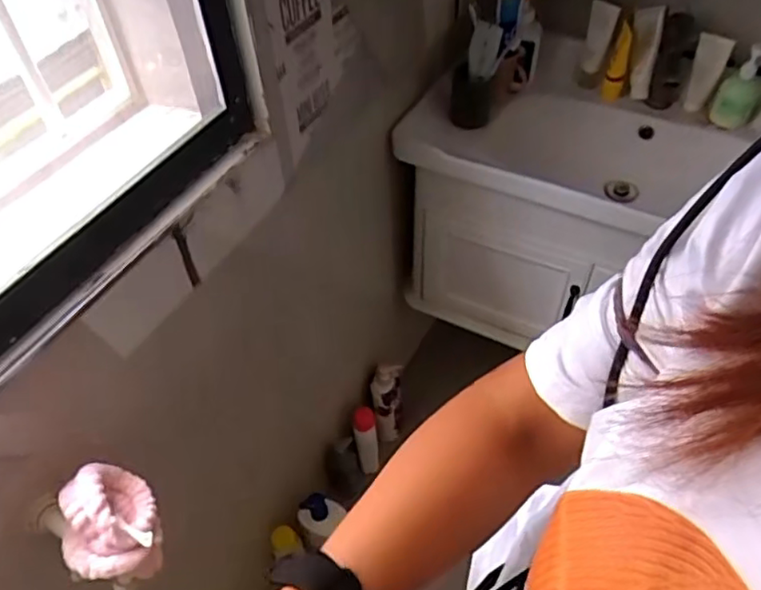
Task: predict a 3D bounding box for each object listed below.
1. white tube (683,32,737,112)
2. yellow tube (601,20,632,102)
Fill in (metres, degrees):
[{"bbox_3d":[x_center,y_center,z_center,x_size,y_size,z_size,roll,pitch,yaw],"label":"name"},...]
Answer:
[{"bbox_3d":[0.610,-0.415,1.172,0.058,0.140,0.024,16,52,17],"label":"white tube"},{"bbox_3d":[0.470,-0.458,1.235,0.037,0.146,0.033,14,14,15],"label":"yellow tube"}]

